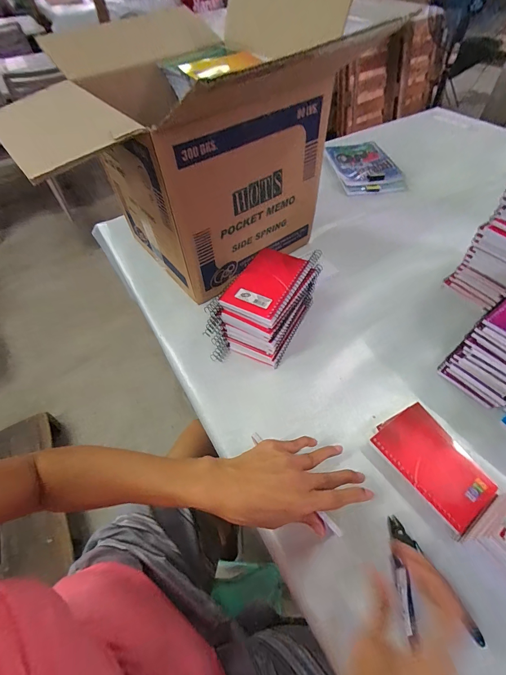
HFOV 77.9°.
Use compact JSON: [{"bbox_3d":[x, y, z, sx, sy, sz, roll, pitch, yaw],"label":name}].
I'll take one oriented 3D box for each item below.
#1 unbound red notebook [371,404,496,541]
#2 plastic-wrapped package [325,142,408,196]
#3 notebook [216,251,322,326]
[{"bbox_3d":[0.228,0.158,0.398,0.099,0.016,0.137,-29,57,-19],"label":"unbound red notebook"},{"bbox_3d":[0.302,-0.456,0.849,0.170,0.031,0.205,-7,53,-3],"label":"plastic-wrapped package"},{"bbox_3d":[0.026,-0.085,0.457,0.089,0.018,0.146,21,56,17],"label":"notebook"}]

